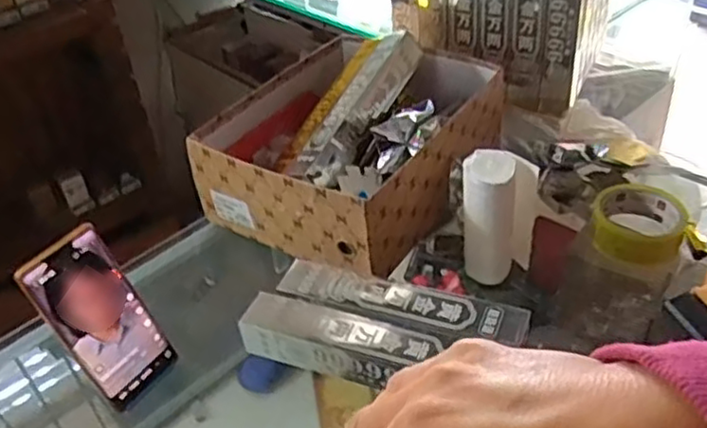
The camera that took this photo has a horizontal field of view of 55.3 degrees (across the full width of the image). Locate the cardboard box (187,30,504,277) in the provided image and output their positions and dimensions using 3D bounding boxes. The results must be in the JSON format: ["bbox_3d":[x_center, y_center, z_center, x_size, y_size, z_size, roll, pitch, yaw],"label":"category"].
[{"bbox_3d":[0.004,-0.094,0.788,0.251,0.127,0.315,20,45,29],"label":"cardboard box"}]

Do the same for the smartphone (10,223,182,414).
[{"bbox_3d":[-0.216,0.091,0.583,0.011,0.154,0.076,-5,30,46],"label":"smartphone"}]

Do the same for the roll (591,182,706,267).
[{"bbox_3d":[0.308,0.009,0.708,0.109,0.037,0.109,-4,39,3],"label":"roll"}]

